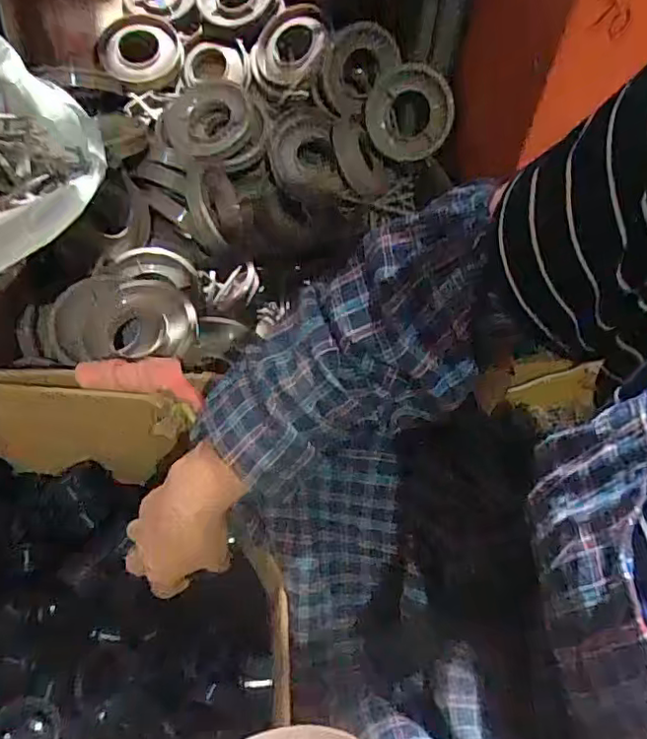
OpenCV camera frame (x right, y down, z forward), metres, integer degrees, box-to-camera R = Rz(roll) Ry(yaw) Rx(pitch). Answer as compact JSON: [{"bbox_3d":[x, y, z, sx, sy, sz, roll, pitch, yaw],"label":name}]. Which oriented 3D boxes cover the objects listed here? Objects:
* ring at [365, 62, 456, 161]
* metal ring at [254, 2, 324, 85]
[{"bbox_3d":[0.130,-0.370,0.838,0.138,0.132,0.027,-13,53,-14],"label":"ring"},{"bbox_3d":[-0.053,-0.496,0.895,0.117,0.024,0.120,2,95,18],"label":"metal ring"}]

